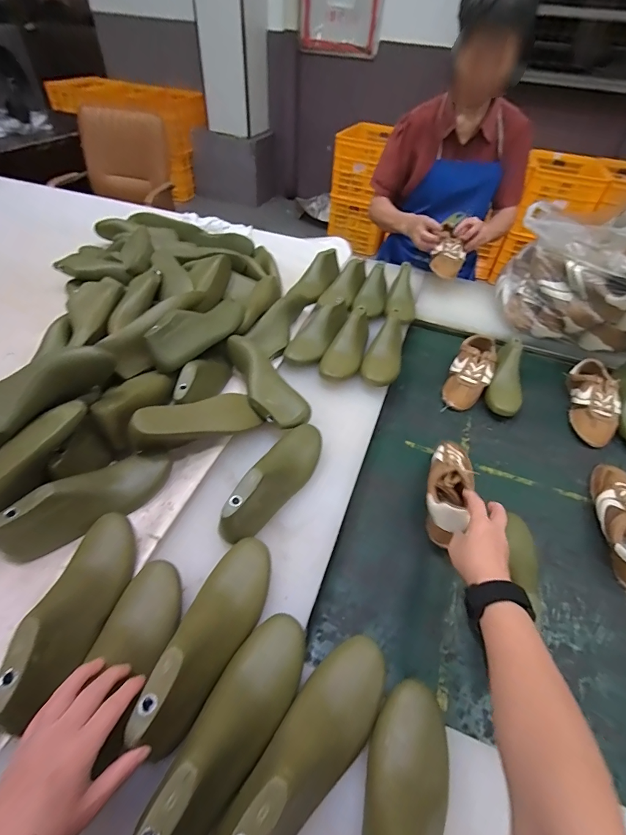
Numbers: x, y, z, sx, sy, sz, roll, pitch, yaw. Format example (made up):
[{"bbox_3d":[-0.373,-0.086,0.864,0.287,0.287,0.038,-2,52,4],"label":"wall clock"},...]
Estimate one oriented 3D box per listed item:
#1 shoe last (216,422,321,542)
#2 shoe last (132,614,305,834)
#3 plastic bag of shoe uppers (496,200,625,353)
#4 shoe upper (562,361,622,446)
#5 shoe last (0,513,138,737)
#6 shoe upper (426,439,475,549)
[{"bbox_3d":[-0.052,0.083,0.570,0.074,0.069,0.236,19,48,15],"label":"shoe last"},{"bbox_3d":[-0.083,0.296,0.360,0.075,0.070,0.229,26,50,21],"label":"shoe last"},{"bbox_3d":[0.715,-0.334,0.878,0.445,0.255,0.331,8,47,4],"label":"plastic bag of shoe uppers"},{"bbox_3d":[0.603,-0.033,0.805,0.086,0.070,0.206,16,48,11],"label":"shoe upper"},{"bbox_3d":[-0.268,0.209,0.434,0.064,0.056,0.233,3,30,0],"label":"shoe last"},{"bbox_3d":[0.229,0.110,0.620,0.079,0.068,0.194,19,40,15],"label":"shoe upper"}]

